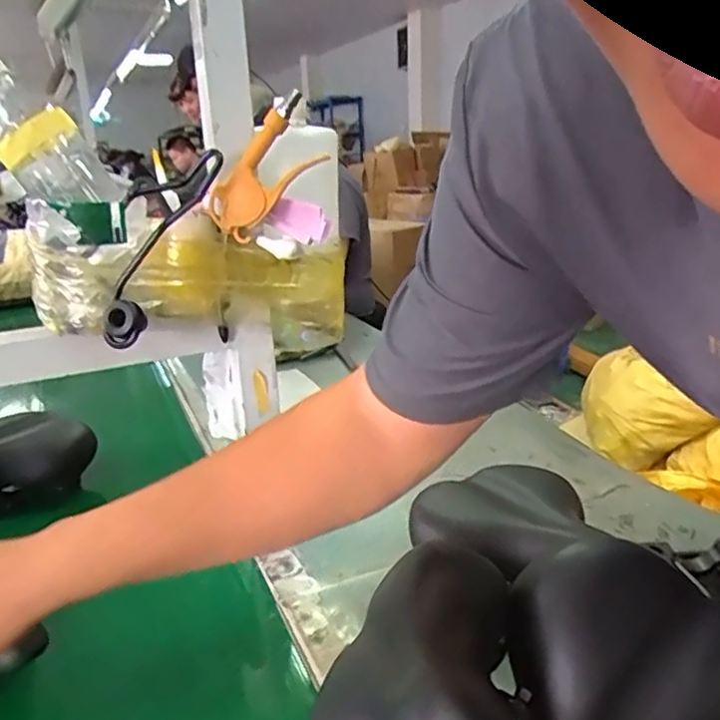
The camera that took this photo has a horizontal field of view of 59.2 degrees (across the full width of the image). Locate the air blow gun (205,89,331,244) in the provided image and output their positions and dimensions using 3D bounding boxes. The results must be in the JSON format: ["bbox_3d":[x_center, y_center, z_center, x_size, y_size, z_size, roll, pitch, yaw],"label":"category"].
[{"bbox_3d":[-0.083,-0.174,0.584,0.070,0.137,0.029,30,15,-10],"label":"air blow gun"}]

